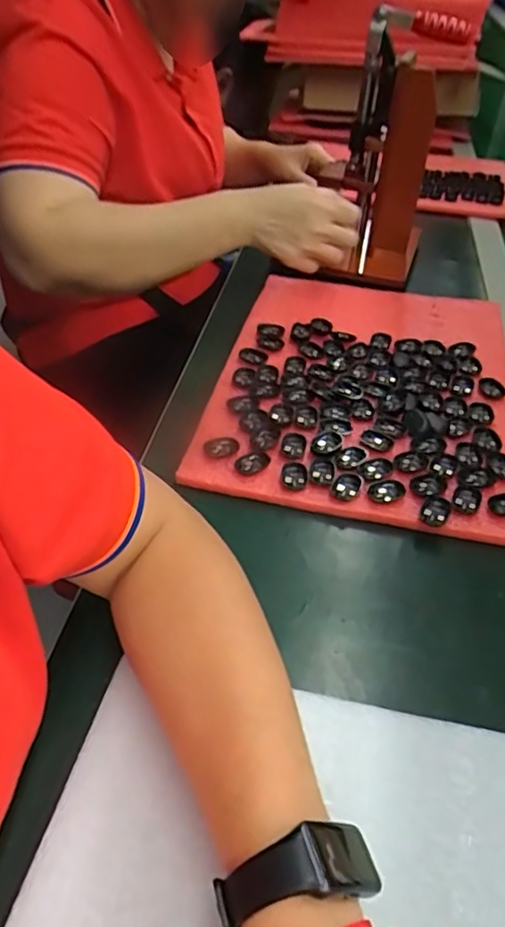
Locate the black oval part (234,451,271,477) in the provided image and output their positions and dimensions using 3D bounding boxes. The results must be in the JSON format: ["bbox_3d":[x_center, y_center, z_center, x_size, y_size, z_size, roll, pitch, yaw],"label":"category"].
[{"bbox_3d":[0.001,-0.001,0.463,0.027,0.004,0.021,-24,49,-26],"label":"black oval part"}]

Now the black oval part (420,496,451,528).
[{"bbox_3d":[0.130,0.034,0.434,0.019,0.006,0.023,19,46,16],"label":"black oval part"}]

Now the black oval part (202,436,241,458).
[{"bbox_3d":[-0.024,-0.014,0.476,0.028,0.004,0.021,-8,44,-12],"label":"black oval part"}]

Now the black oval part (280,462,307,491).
[{"bbox_3d":[0.031,0.008,0.454,0.020,0.004,0.025,5,43,2],"label":"black oval part"}]

